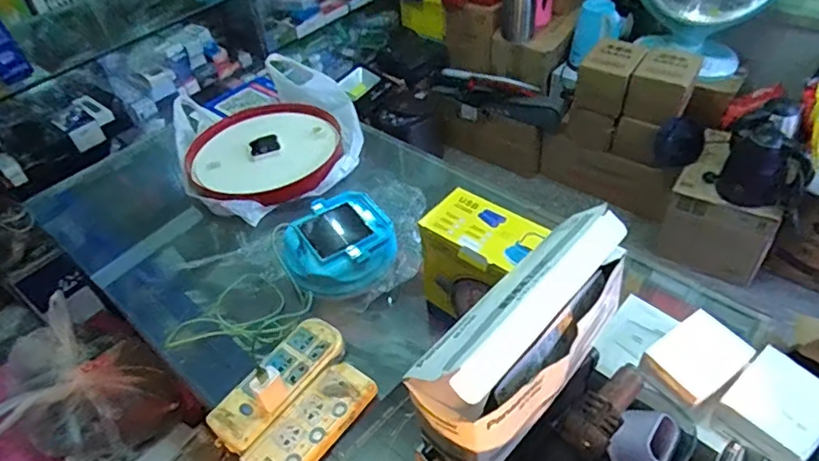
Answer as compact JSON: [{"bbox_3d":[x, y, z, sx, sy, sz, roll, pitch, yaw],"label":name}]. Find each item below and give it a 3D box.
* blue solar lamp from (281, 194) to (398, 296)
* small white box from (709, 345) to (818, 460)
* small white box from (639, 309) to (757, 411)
[{"bbox_3d":[-0.112,0.023,0.867,0.162,0.066,0.159,-22,46,-15],"label":"blue solar lamp"},{"bbox_3d":[0.366,0.176,0.546,0.107,0.034,0.080,-33,50,-24],"label":"small white box"},{"bbox_3d":[0.301,0.134,0.578,0.103,0.021,0.067,-27,63,-21],"label":"small white box"}]

